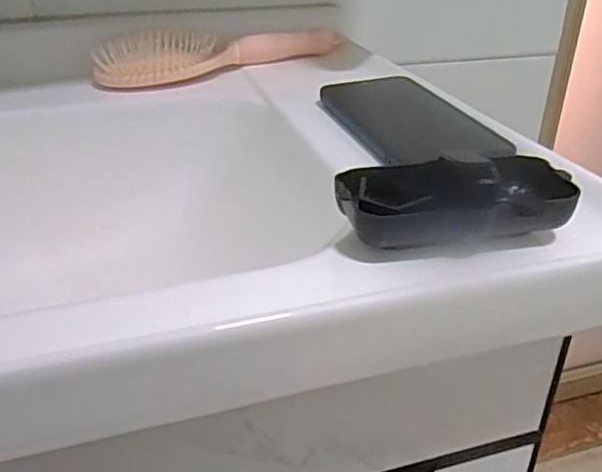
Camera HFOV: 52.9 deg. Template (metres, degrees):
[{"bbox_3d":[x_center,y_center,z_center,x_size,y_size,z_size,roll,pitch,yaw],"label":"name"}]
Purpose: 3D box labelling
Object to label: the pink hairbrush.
[{"bbox_3d":[-0.071,-0.175,0.564,0.240,0.039,0.049,-13,33,-23],"label":"pink hairbrush"}]

